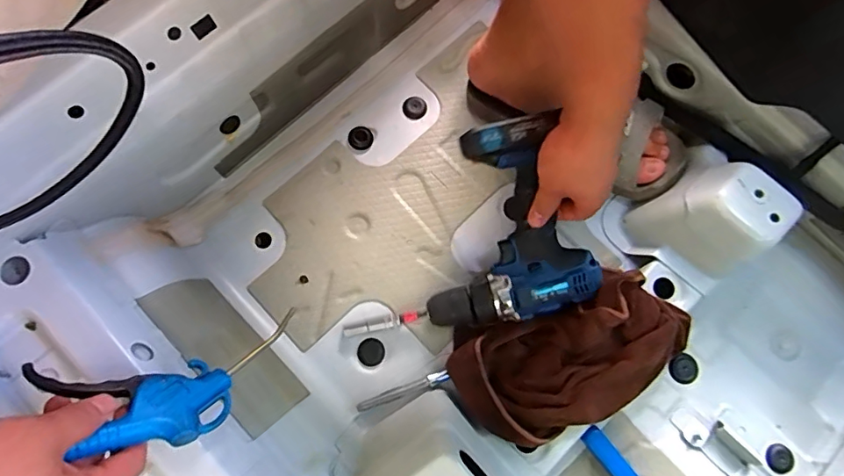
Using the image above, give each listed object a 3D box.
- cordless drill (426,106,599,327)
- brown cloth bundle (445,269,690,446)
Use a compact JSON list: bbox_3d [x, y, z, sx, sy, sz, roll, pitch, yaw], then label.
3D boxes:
[{"bbox_3d":[0.087,-0.013,0.525,0.177,0.089,0.203,-7,91,7],"label":"cordless drill"},{"bbox_3d":[0.157,0.125,0.528,0.247,0.070,0.125,-20,79,-6],"label":"brown cloth bundle"}]

